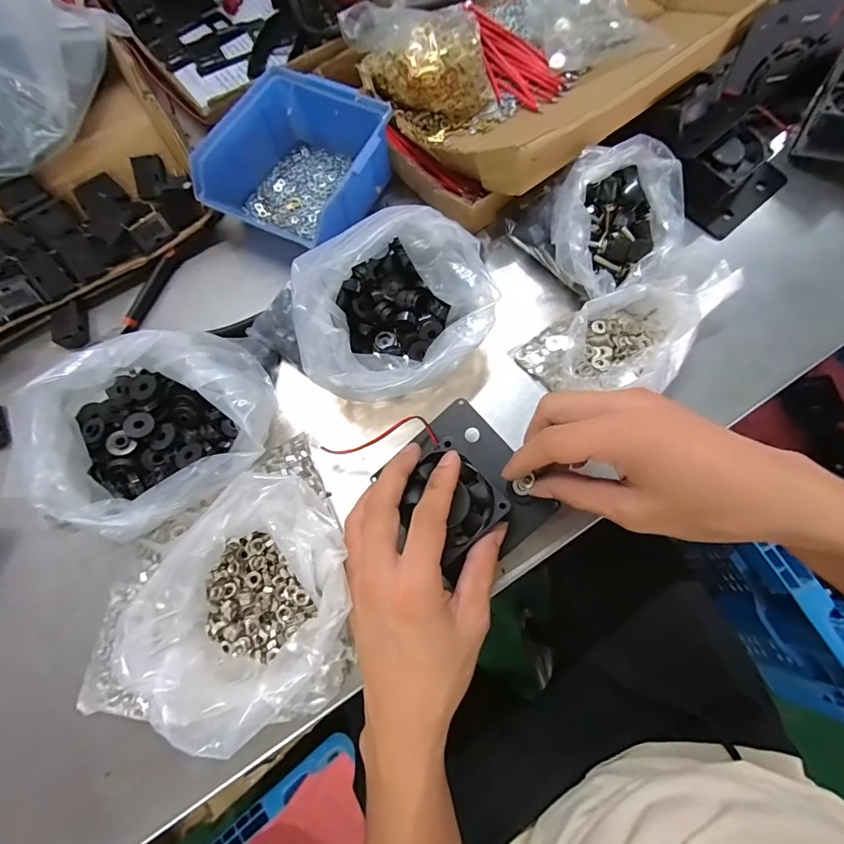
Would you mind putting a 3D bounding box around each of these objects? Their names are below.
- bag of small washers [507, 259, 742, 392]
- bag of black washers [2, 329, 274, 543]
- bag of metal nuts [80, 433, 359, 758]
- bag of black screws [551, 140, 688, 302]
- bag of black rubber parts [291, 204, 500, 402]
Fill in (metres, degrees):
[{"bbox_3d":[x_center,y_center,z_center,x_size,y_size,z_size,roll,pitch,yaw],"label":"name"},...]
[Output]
[{"bbox_3d":[0.157,-0.061,0.326,0.158,0.046,0.079,-16,71,-3],"label":"bag of small washers"},{"bbox_3d":[-0.169,0.008,0.292,0.142,0.088,0.120,-15,71,-3],"label":"bag of black washers"},{"bbox_3d":[-0.098,0.099,0.266,0.138,0.080,0.148,-37,74,-10],"label":"bag of metal nuts"},{"bbox_3d":[0.146,-0.147,0.338,0.090,0.075,0.103,24,74,10],"label":"bag of black screws"},{"bbox_3d":[-0.014,-0.081,0.316,0.115,0.074,0.155,37,76,13],"label":"bag of black rubber parts"}]

